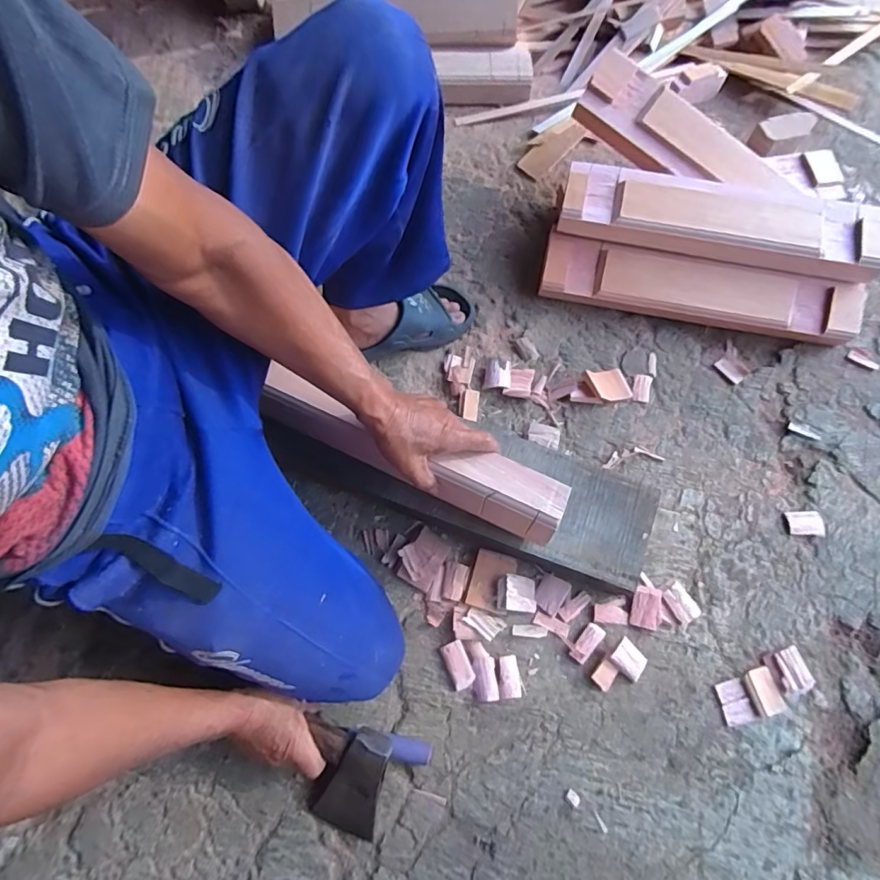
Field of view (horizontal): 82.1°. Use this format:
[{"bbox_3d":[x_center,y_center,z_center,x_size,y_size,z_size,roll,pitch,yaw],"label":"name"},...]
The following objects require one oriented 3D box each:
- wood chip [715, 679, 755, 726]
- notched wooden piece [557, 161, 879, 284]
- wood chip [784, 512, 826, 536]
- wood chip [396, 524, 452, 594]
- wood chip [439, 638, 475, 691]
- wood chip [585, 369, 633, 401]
[{"bbox_3d":[0.376,0.337,0.647,0.035,0.007,0.048,-13,68,-5],"label":"wood chip"},{"bbox_3d":[0.442,-0.352,0.808,0.488,0.057,0.122,12,68,5],"label":"notched wooden piece"},{"bbox_3d":[0.529,0.121,0.730,0.045,0.011,0.033,0,67,0],"label":"wood chip"},{"bbox_3d":[-0.024,0.163,0.705,0.055,0.026,0.077,27,70,11],"label":"wood chip"},{"bbox_3d":[0.023,0.293,0.658,0.030,0.012,0.057,-25,69,-10],"label":"wood chip"},{"bbox_3d":[0.268,-0.087,0.803,0.075,0.013,0.057,-5,60,-25],"label":"wood chip"}]

